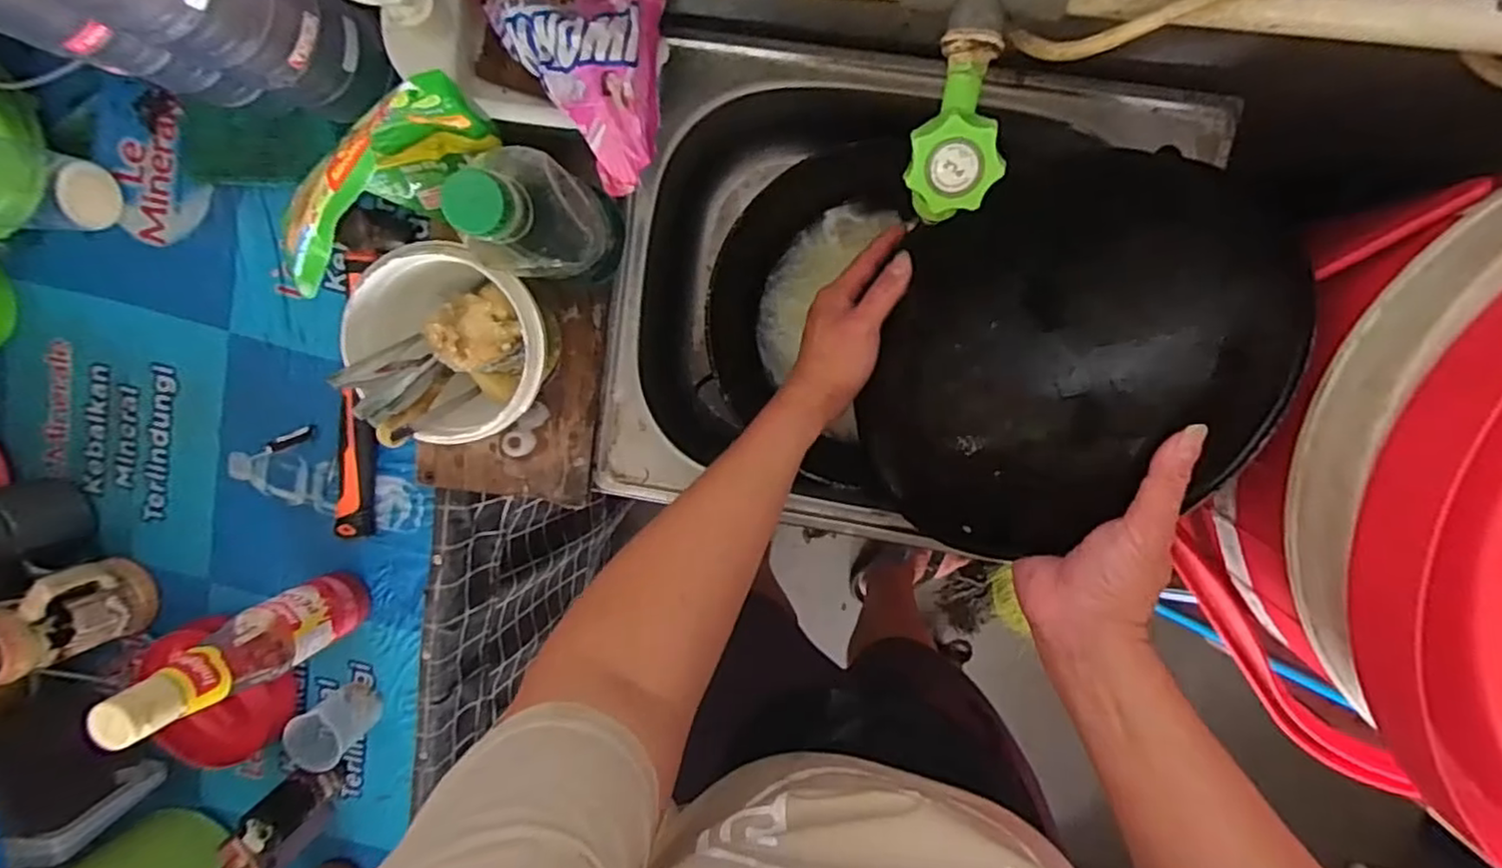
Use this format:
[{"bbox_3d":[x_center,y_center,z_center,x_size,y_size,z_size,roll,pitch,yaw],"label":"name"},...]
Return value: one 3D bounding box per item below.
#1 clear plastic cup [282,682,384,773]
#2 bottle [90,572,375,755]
[{"bbox_3d":[-0.401,0.281,0.657,0.065,0.061,0.053,-36,94,9],"label":"clear plastic cup"},{"bbox_3d":[-0.396,0.171,0.555,0.047,0.223,0.059,-27,95,8],"label":"bottle"}]

